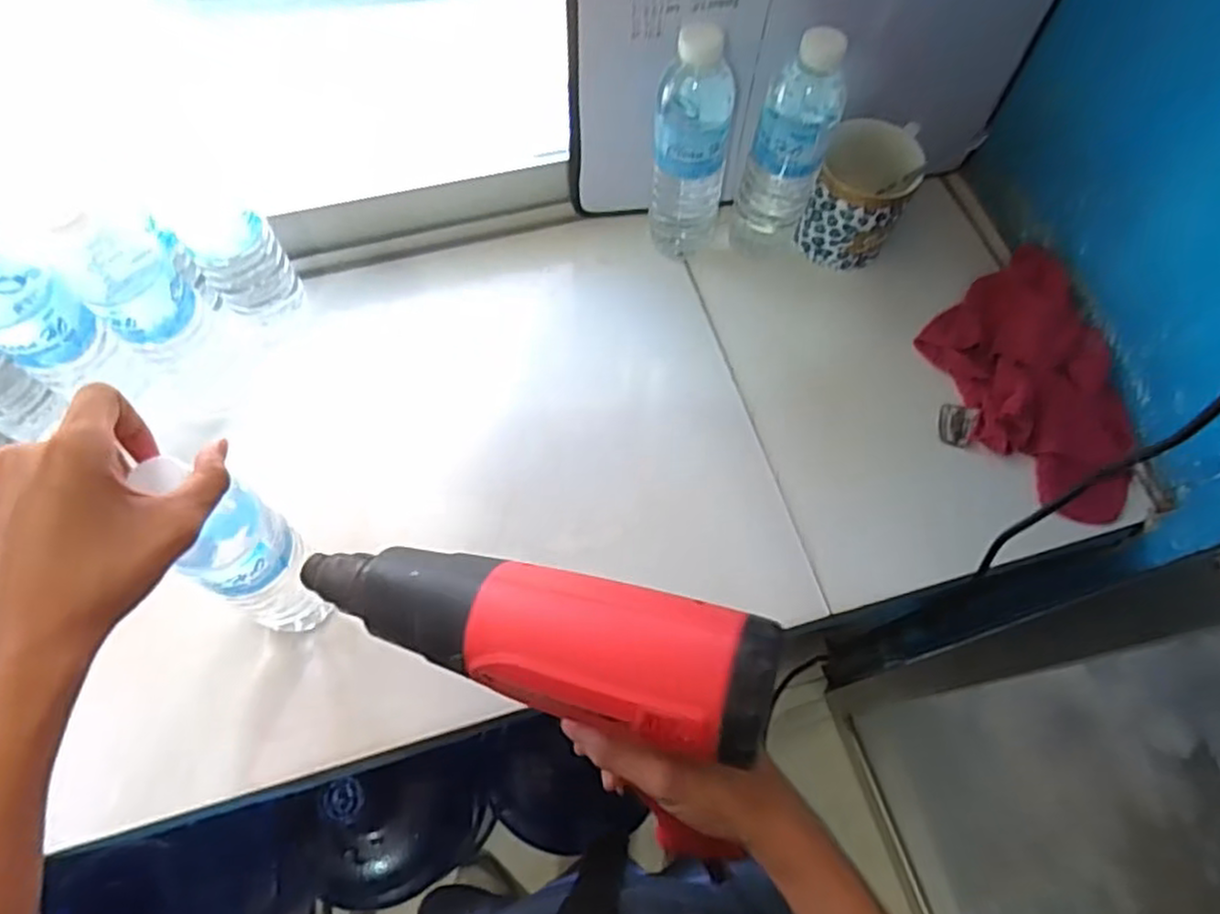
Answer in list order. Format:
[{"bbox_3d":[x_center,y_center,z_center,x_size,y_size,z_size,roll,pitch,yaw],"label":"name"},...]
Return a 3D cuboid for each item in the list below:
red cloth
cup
[{"bbox_3d":[0.365,-0.061,0.618,0.134,0.053,0.241,-16,68,-9],"label":"red cloth"},{"bbox_3d":[0.223,-0.235,0.642,0.079,0.099,0.086,1,66,-2],"label":"cup"}]

